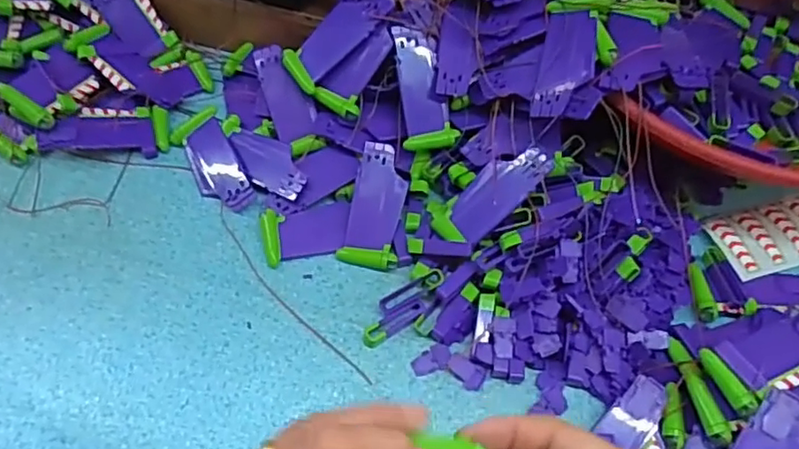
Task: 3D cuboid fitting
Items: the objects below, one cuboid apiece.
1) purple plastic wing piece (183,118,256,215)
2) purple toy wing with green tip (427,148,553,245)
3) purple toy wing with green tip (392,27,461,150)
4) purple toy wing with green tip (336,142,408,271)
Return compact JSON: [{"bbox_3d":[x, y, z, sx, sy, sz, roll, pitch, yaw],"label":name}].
[{"bbox_3d":[-0.138,-0.042,0.462,0.037,0.008,0.077,-34,68,1],"label":"purple plastic wing piece"},{"bbox_3d":[0.064,-0.020,0.428,0.089,0.008,0.043,-36,62,14],"label":"purple toy wing with green tip"},{"bbox_3d":[0.016,-0.099,0.444,0.036,0.007,0.087,-13,96,-12],"label":"purple toy wing with green tip"},{"bbox_3d":[-0.017,-0.014,0.440,0.039,0.008,0.090,7,79,1],"label":"purple toy wing with green tip"}]

